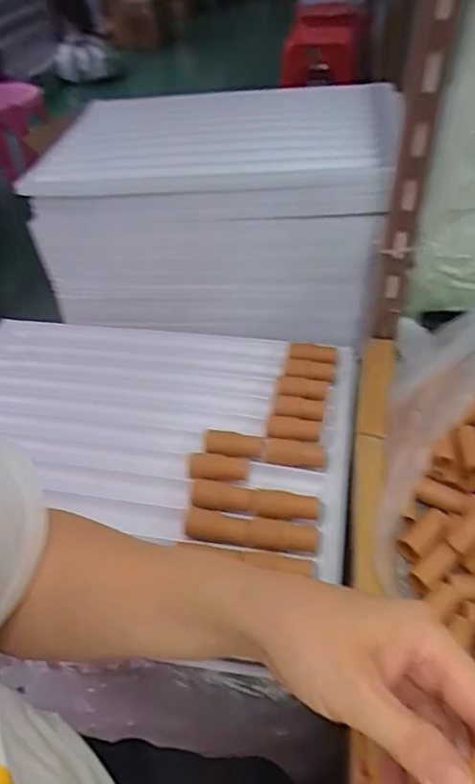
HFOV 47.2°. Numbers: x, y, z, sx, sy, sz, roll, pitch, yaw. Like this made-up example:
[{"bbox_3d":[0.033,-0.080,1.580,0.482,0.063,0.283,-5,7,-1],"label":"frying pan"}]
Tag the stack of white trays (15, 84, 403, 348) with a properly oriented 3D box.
[{"bbox_3d":[-0.023,-0.253,0.750,0.422,0.223,0.311,5,46,8],"label":"stack of white trays"}]

